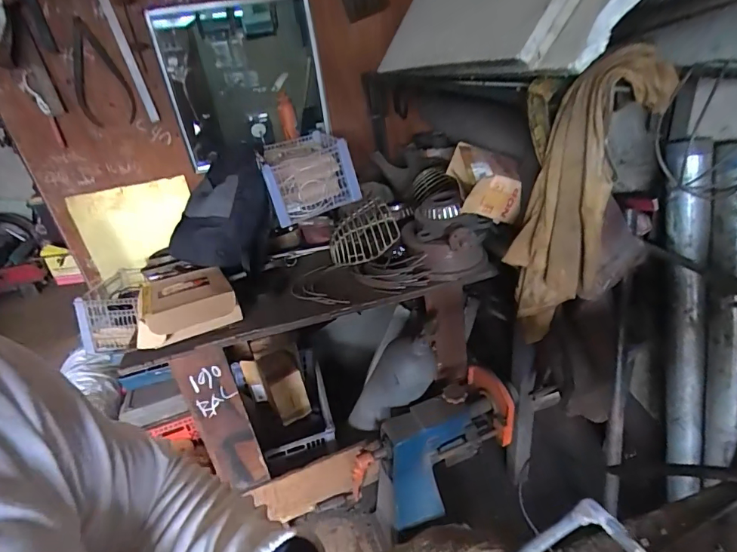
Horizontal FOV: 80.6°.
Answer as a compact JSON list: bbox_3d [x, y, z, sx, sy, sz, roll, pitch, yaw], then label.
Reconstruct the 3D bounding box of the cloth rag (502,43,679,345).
[{"bbox_3d":[0.410,-0.133,0.852,0.155,0.523,0.197,-26,33,-30],"label":"cloth rag"}]

